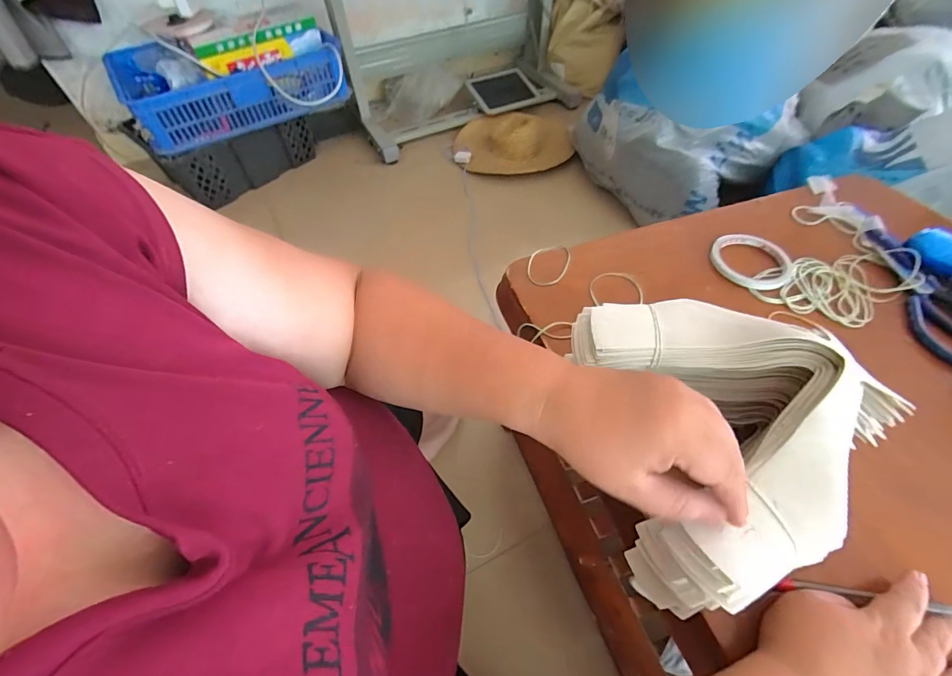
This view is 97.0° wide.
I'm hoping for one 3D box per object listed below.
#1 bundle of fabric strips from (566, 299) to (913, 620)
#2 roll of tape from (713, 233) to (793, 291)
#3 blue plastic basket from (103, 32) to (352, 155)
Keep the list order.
[{"bbox_3d":[0.154,0.067,0.321,0.213,0.096,0.209,-1,53,1],"label":"bundle of fabric strips"},{"bbox_3d":[0.350,-0.099,0.534,0.094,0.009,0.100,-1,53,1],"label":"roll of tape"},{"bbox_3d":[-0.685,-0.717,1.203,0.607,0.181,0.296,-22,56,-13],"label":"blue plastic basket"}]

